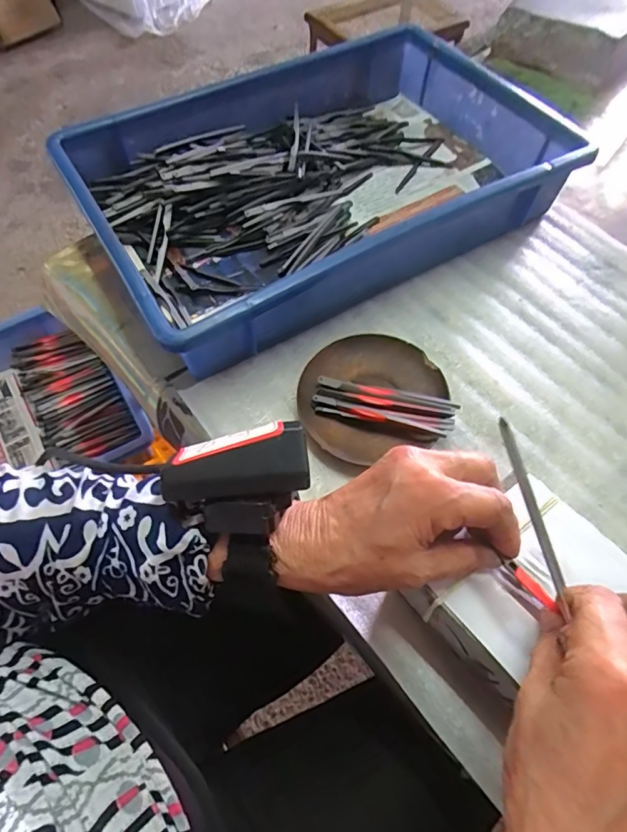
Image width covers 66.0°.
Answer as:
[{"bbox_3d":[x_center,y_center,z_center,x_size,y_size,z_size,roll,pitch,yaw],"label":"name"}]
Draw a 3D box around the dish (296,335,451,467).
[{"bbox_3d":[0.047,-0.017,0.382,0.114,0.016,0.104,1,61,-1],"label":"dish"}]

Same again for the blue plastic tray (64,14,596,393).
[{"bbox_3d":[0.006,-0.230,0.461,0.419,0.072,0.274,-29,66,-16],"label":"blue plastic tray"}]

